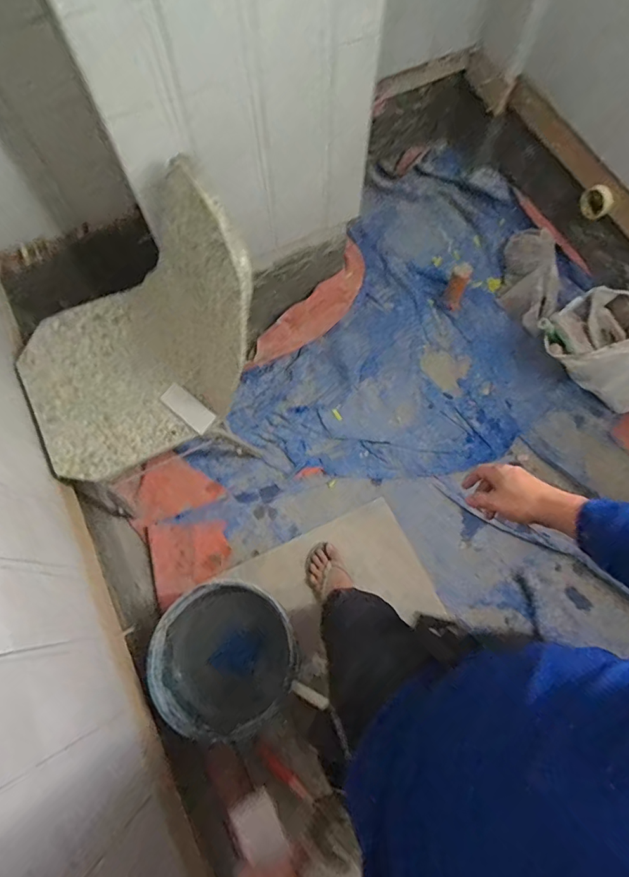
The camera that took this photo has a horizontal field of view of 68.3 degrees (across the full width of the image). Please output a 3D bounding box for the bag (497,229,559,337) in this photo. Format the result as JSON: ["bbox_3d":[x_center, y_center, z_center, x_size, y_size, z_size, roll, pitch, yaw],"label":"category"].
[{"bbox_3d":[0.745,-0.541,1.608,0.158,0.209,0.318,-10,72,-4],"label":"bag"}]

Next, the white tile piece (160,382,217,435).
[{"bbox_3d":[-0.305,-0.074,1.116,0.163,0.013,0.057,37,87,22],"label":"white tile piece"}]

